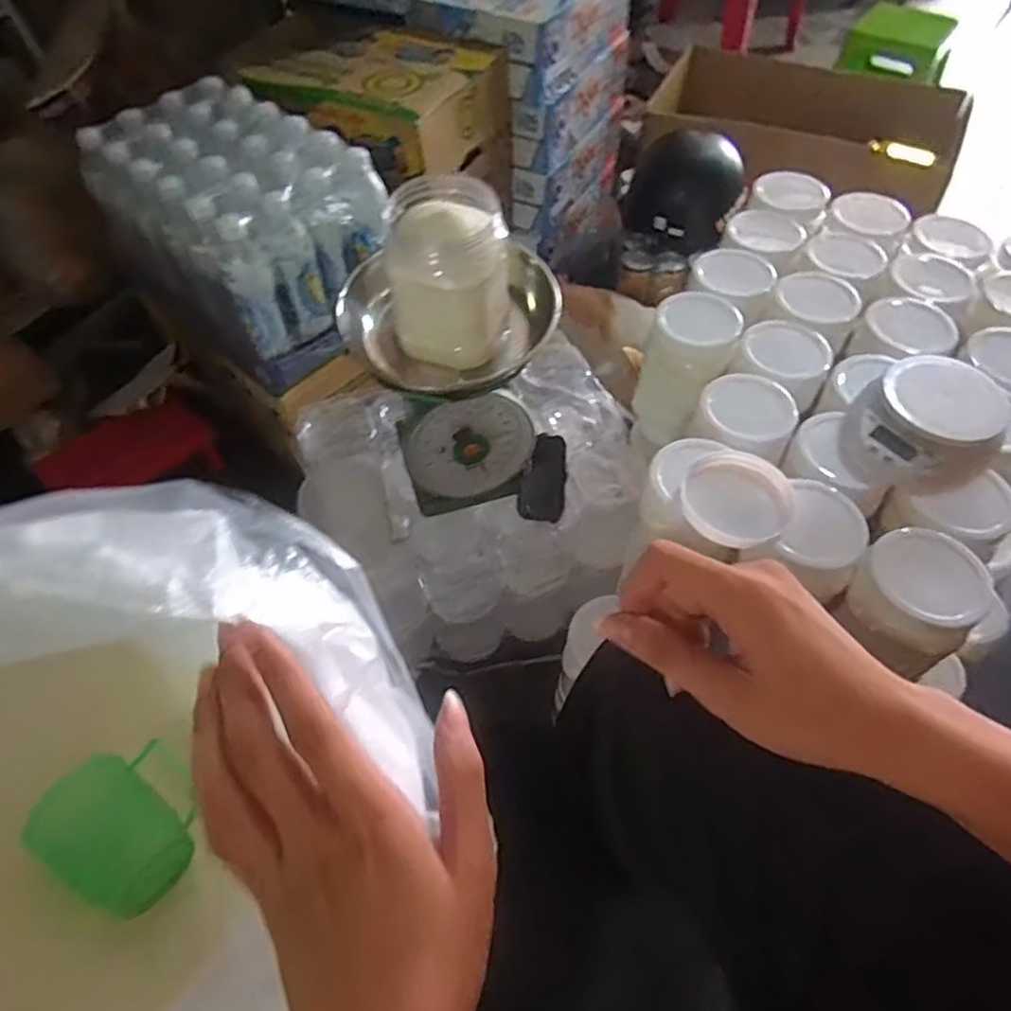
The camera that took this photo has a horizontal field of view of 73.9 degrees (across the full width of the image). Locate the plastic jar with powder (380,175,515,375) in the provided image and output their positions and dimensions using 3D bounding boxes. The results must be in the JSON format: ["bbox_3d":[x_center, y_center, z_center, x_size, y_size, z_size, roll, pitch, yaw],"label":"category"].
[{"bbox_3d":[-0.048,-0.197,0.576,0.091,0.138,0.081,5,56,6],"label":"plastic jar with powder"}]

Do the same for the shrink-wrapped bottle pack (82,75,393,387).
[{"bbox_3d":[-0.372,-0.400,0.964,0.408,0.215,0.254,38,64,24],"label":"shrink-wrapped bottle pack"}]

